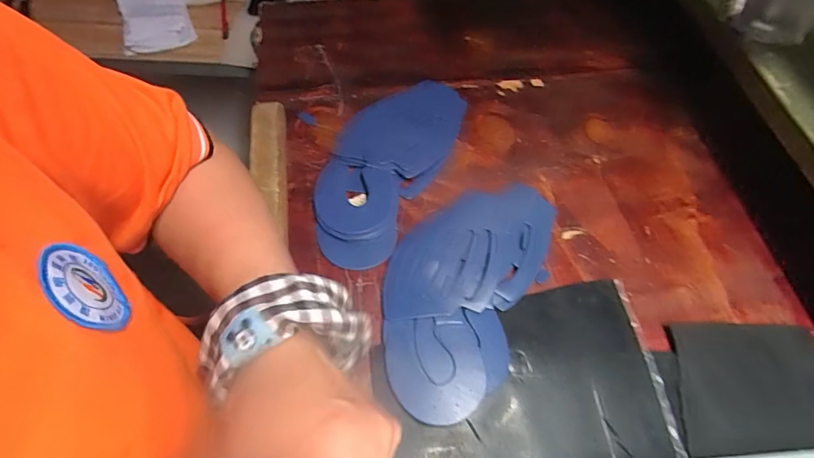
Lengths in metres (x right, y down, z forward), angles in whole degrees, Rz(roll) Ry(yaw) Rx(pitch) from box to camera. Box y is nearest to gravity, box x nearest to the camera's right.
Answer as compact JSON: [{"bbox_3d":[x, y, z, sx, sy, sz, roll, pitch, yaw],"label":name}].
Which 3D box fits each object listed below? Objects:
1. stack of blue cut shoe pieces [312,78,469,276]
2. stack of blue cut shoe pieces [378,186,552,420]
[{"bbox_3d":[-0.023,-0.079,0.471,0.109,0.015,0.256,24,61,11],"label":"stack of blue cut shoe pieces"},{"bbox_3d":[0.051,0.046,0.407,0.125,0.011,0.247,23,59,10],"label":"stack of blue cut shoe pieces"}]

